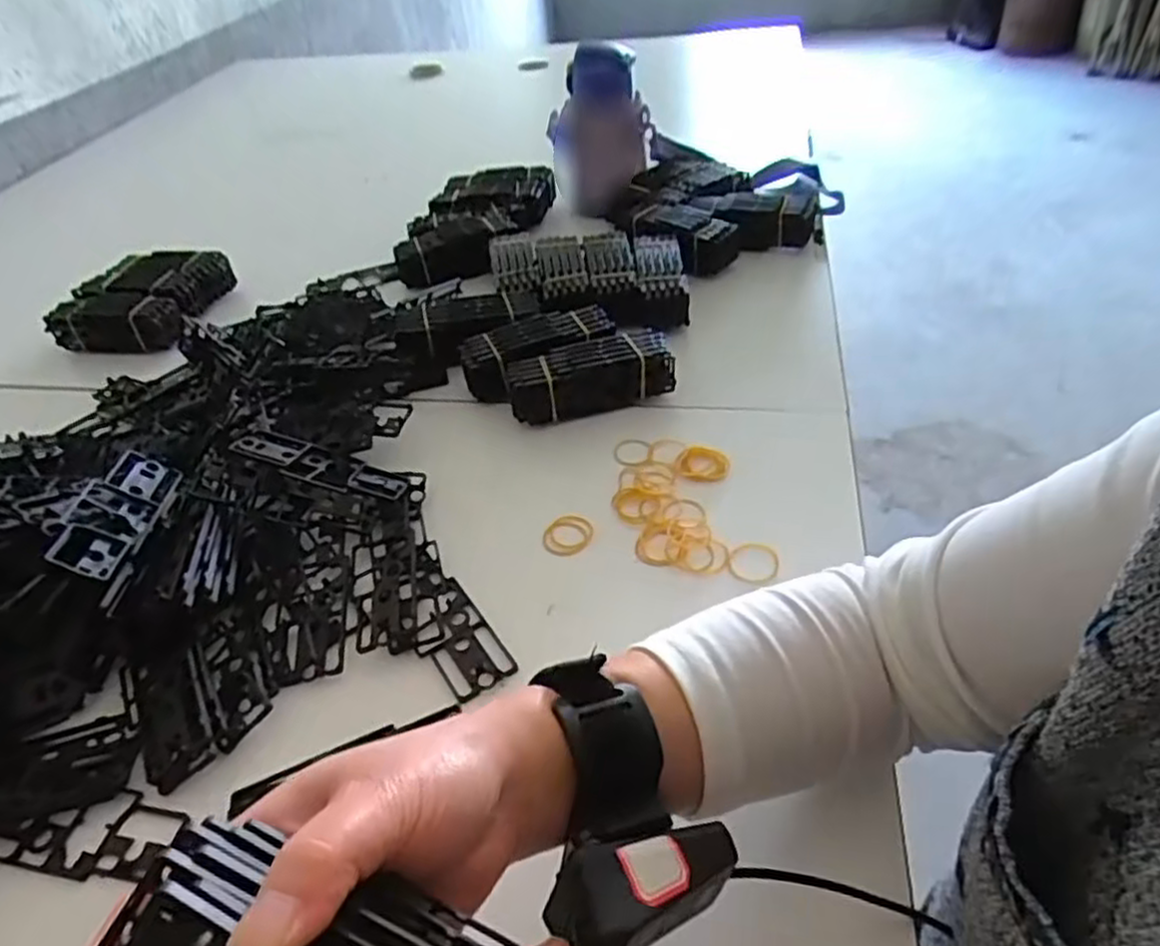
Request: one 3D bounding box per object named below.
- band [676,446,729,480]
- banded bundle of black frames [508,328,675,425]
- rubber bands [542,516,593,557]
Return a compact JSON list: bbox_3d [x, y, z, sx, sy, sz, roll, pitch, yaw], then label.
[{"bbox_3d":[0.087,-0.008,0.534,0.036,0.008,0.030,4,45,10],"label":"band"},{"bbox_3d":[0.008,-0.078,0.597,0.129,0.041,0.057,-13,43,-8],"label":"banded bundle of black frames"},{"bbox_3d":[-0.008,0.042,0.500,0.030,0.004,0.034,10,46,16],"label":"rubber bands"}]

